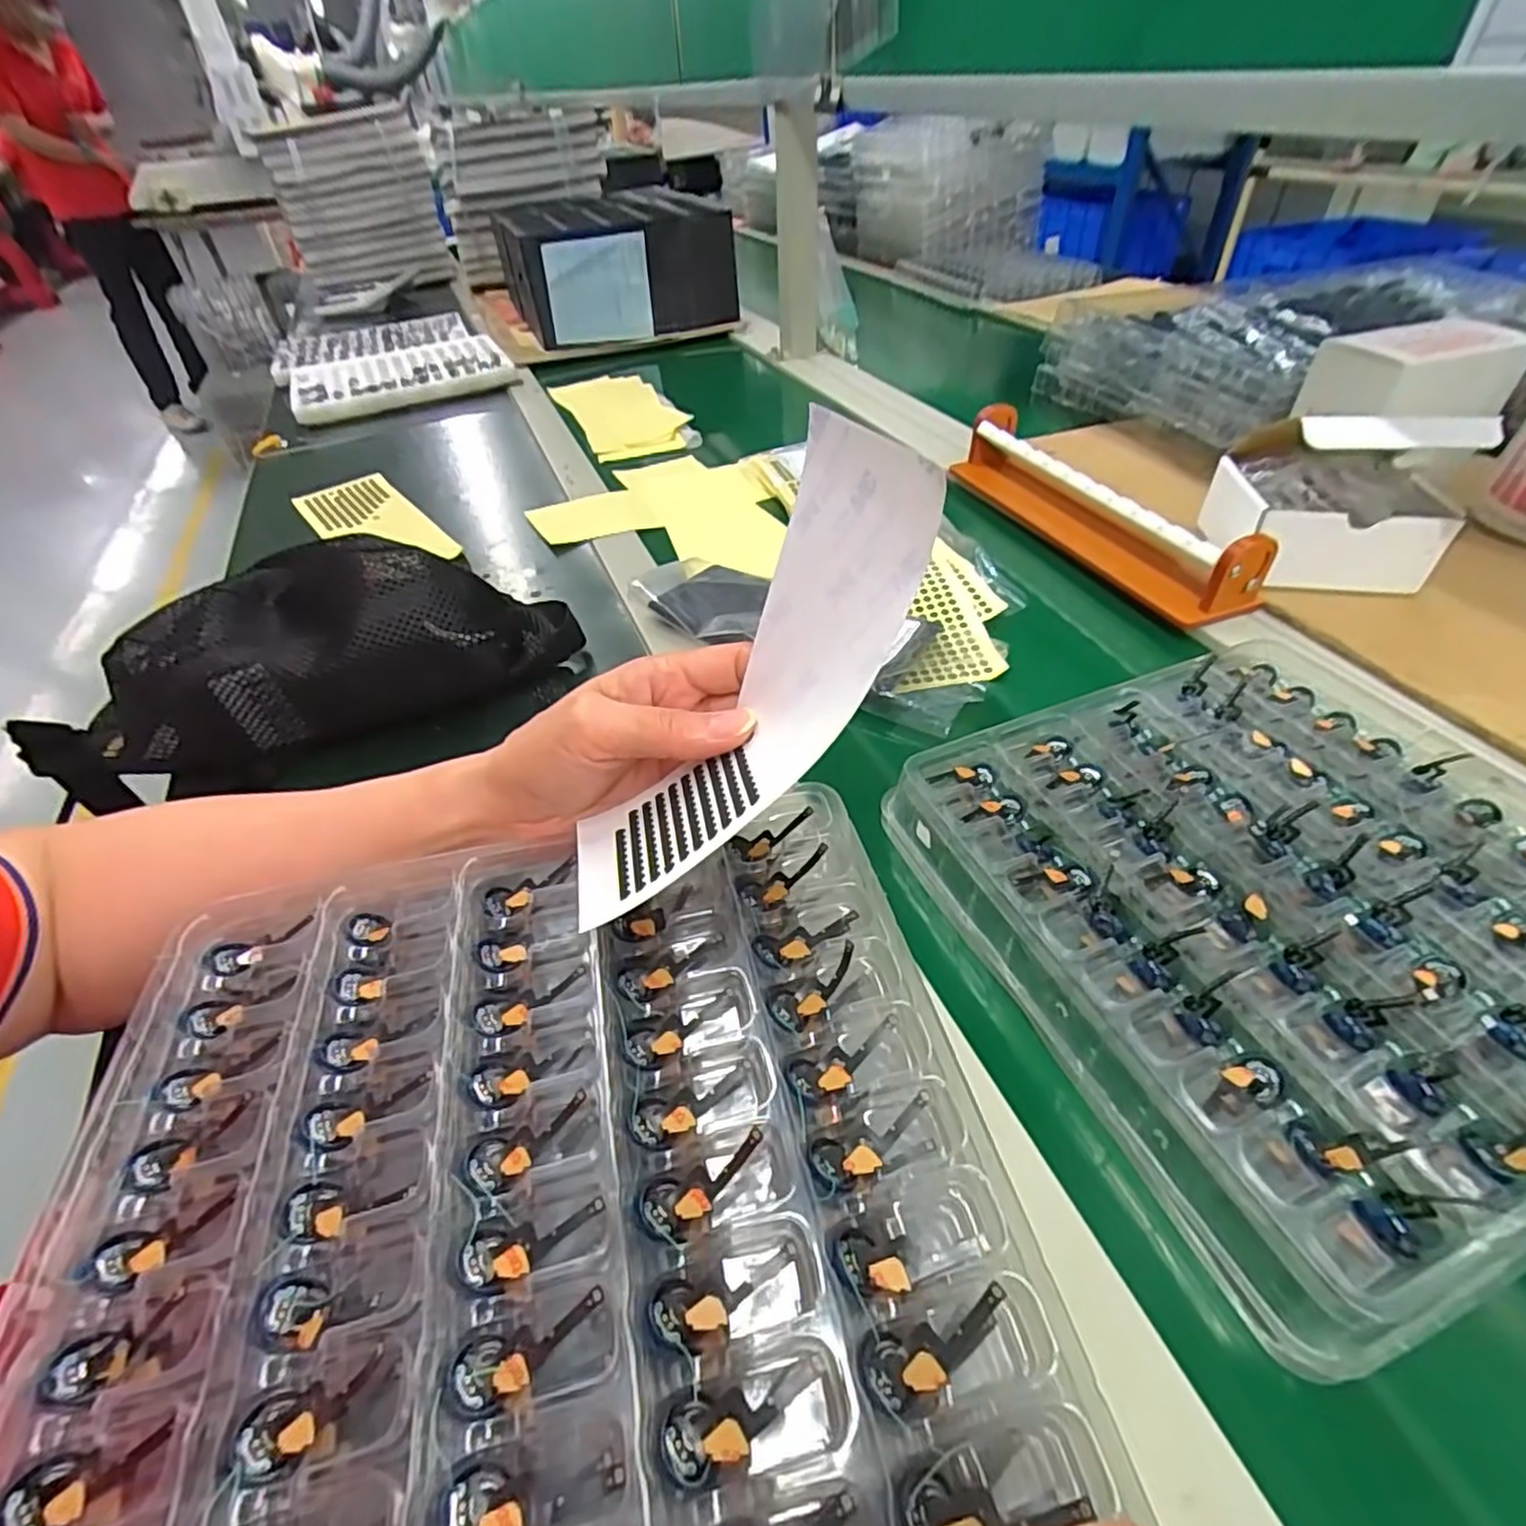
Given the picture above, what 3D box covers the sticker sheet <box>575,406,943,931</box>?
[{"bbox_3d":[-0.007,-0.018,0.247,0.035,0.188,0.060,16,32,-38],"label":"sticker sheet"}]

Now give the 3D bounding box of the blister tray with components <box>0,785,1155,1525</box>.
[{"bbox_3d":[-0.065,0.124,0.202,0.254,0.022,0.252,-10,44,-7],"label":"blister tray with components"}]

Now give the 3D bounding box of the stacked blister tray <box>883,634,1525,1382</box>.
[{"bbox_3d":[0.231,0.053,0.321,0.277,0.034,0.259,-20,48,-12],"label":"stacked blister tray"}]

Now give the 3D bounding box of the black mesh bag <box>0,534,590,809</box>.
[{"bbox_3d":[-0.272,-0.062,0.441,0.302,0.106,0.088,-15,44,-11],"label":"black mesh bag"}]

